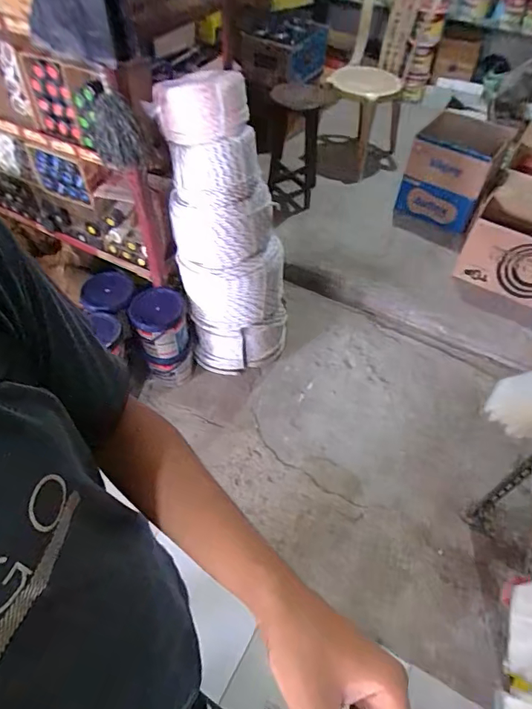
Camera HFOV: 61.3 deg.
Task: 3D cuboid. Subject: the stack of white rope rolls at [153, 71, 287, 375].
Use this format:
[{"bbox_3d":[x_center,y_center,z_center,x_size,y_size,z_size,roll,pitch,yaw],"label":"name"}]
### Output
[{"bbox_3d":[-0.116,-0.359,1.515,0.359,0.969,0.314,-4,52,-5],"label":"stack of white rope rolls"}]

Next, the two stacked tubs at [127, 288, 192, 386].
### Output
[{"bbox_3d":[-0.370,-0.055,1.628,0.175,0.334,0.197,-14,53,-13],"label":"two stacked tubs"}]

